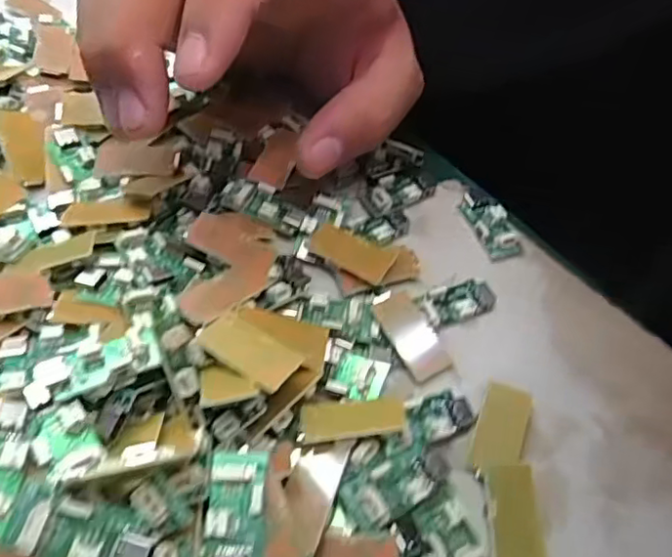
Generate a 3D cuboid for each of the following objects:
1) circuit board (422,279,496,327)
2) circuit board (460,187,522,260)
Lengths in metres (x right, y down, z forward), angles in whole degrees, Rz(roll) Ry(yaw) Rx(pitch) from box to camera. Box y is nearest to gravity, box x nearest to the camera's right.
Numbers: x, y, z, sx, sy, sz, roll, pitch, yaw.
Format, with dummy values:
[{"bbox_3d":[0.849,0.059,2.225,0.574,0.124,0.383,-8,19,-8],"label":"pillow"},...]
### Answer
[{"bbox_3d":[0.044,0.008,0.220,0.028,0.006,0.015,-18,55,-18],"label":"circuit board"},{"bbox_3d":[0.060,-0.021,0.241,0.014,0.005,0.031,-14,54,-15],"label":"circuit board"}]

